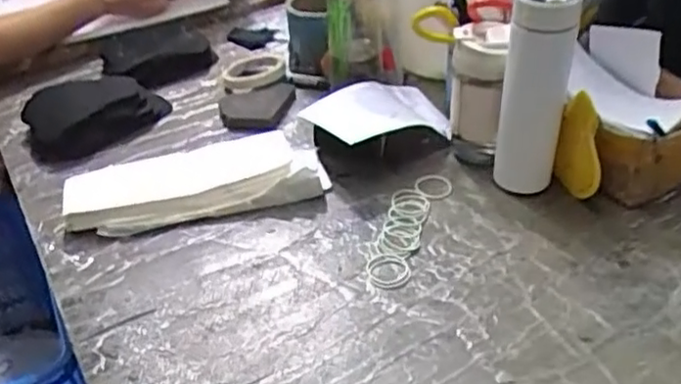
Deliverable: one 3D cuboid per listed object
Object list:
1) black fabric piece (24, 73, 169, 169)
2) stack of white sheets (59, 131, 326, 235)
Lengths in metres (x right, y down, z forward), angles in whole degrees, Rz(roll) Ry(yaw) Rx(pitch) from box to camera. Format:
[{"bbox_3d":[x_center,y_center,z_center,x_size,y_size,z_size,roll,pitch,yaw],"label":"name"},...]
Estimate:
[{"bbox_3d":[-0.335,-0.111,0.925,0.193,0.053,0.143,-23,40,-22],"label":"black fabric piece"},{"bbox_3d":[-0.169,-0.012,0.785,0.289,0.036,0.114,-12,37,-8],"label":"stack of white sheets"}]

